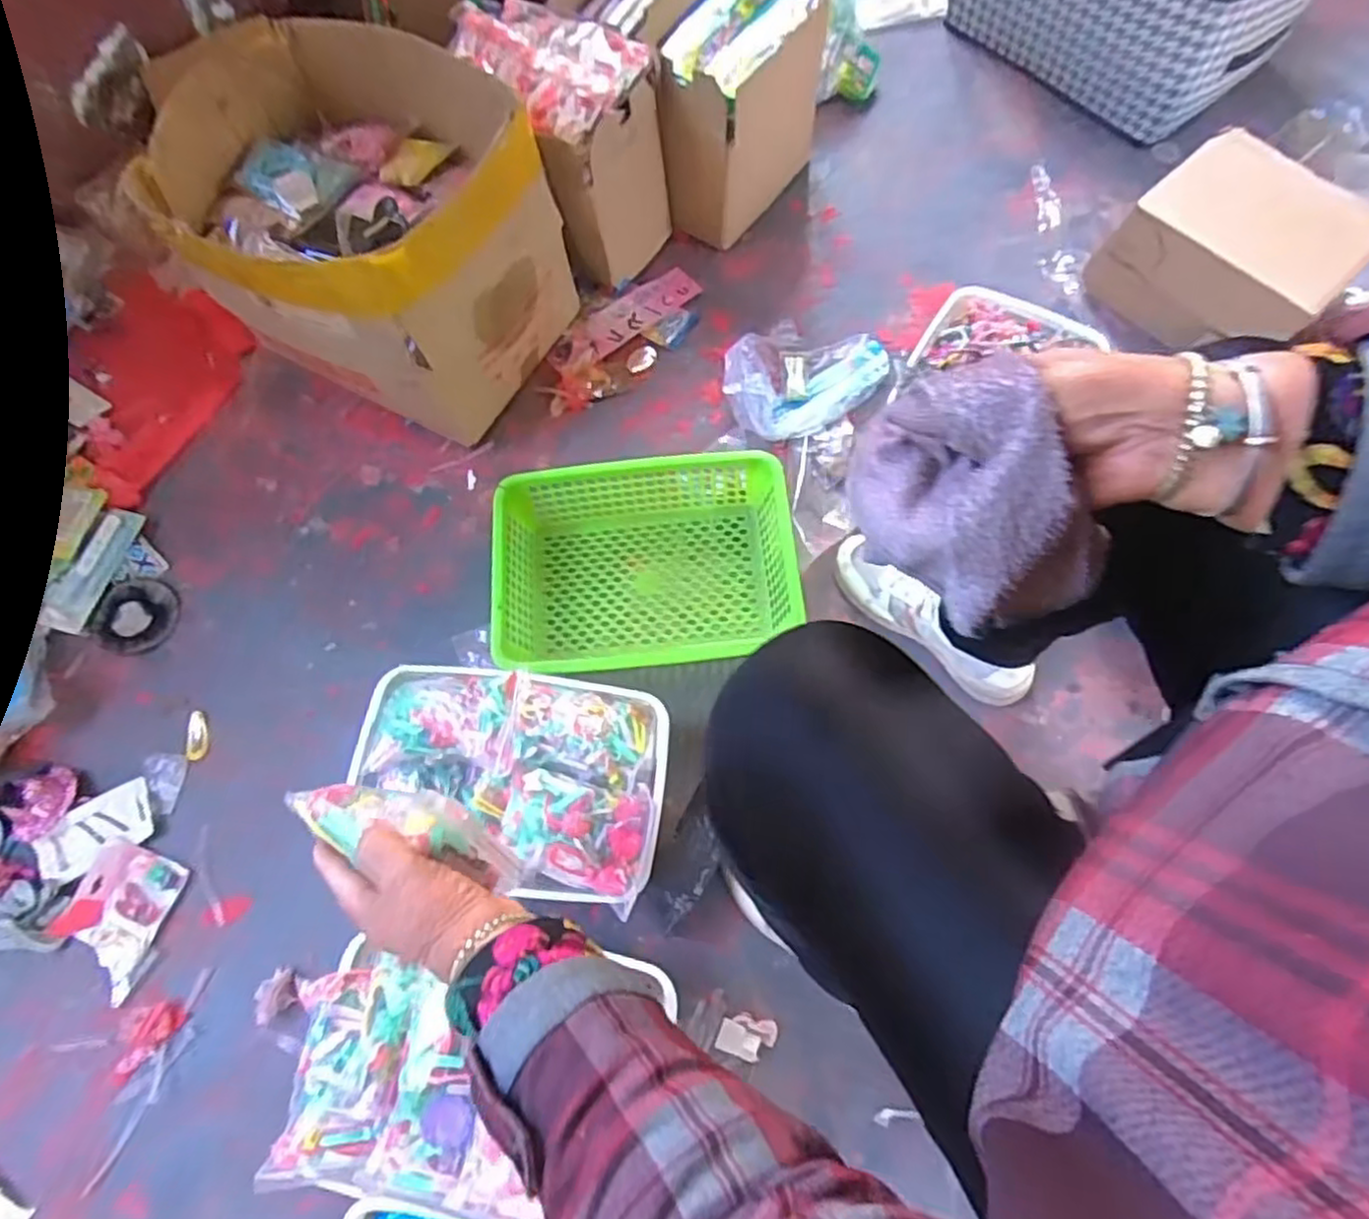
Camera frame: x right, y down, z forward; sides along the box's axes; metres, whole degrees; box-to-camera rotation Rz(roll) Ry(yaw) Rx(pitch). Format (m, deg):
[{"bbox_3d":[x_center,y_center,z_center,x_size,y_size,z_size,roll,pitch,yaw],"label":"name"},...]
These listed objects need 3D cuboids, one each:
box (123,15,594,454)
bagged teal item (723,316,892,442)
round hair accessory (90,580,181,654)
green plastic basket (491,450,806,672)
[{"bbox_3d":[-0.375,-0.458,0.866,0.442,0.267,0.368,41,76,16],"label":"box"},{"bbox_3d":[0.153,-0.307,0.898,0.211,0.058,0.160,-39,72,-11],"label":"bagged teal item"},{"bbox_3d":[-0.658,0.007,0.847,0.100,0.011,0.092,-1,69,2],"label":"round hair accessory"},{"bbox_3d":[-0.043,-0.047,0.800,0.328,0.078,0.235,-7,69,0],"label":"green plastic basket"}]

